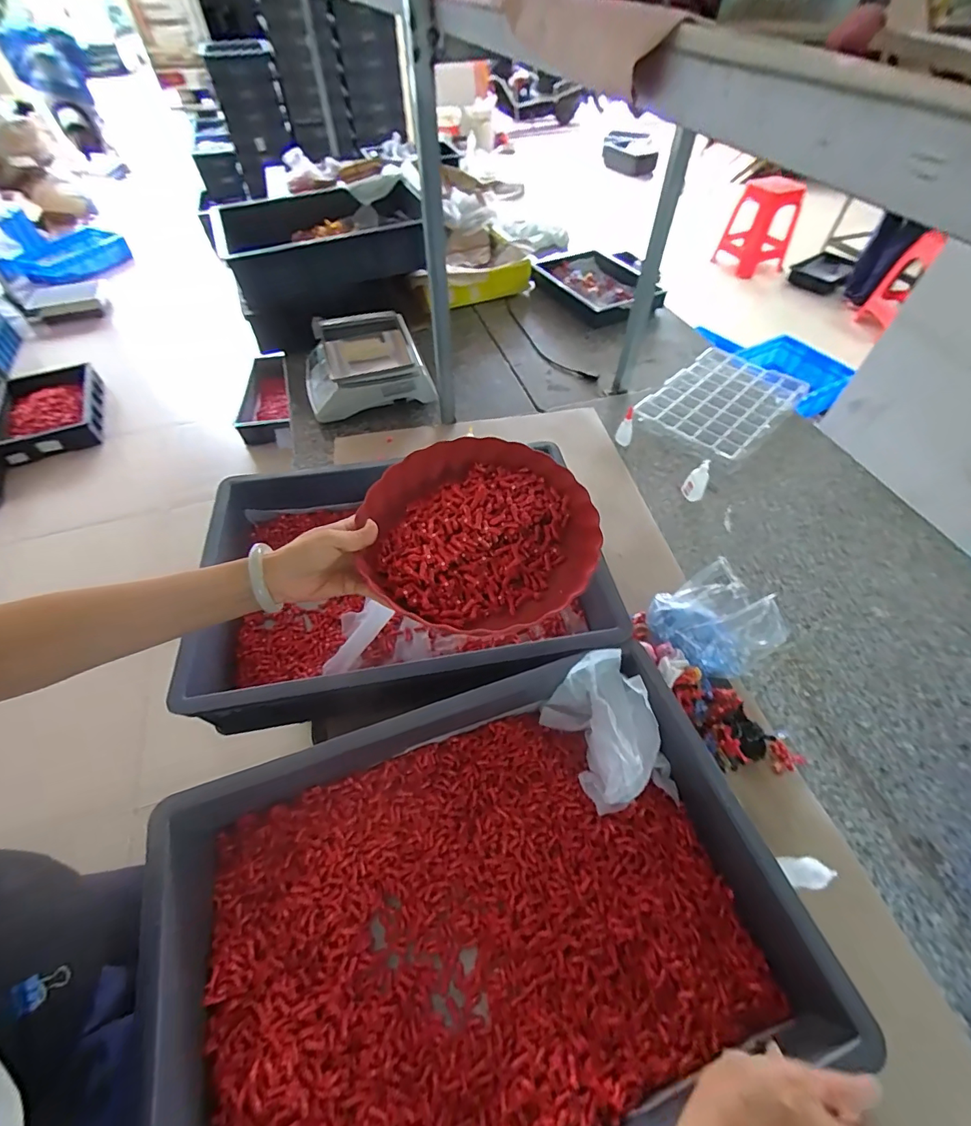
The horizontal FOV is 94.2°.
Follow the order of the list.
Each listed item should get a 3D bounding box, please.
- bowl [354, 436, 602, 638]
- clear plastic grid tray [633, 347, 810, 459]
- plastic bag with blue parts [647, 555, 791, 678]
[{"bbox_3d":[-0.005,-0.034,0.493,0.242,0.063,0.219,-6,54,-8],"label":"bowl"},{"bbox_3d":[0.592,-0.409,1.131,0.401,0.029,0.271,-37,63,-27],"label":"clear plastic grid tray"},{"bbox_3d":[0.354,0.094,0.707,0.136,0.095,0.168,-27,59,-22],"label":"plastic bag with blue parts"}]

